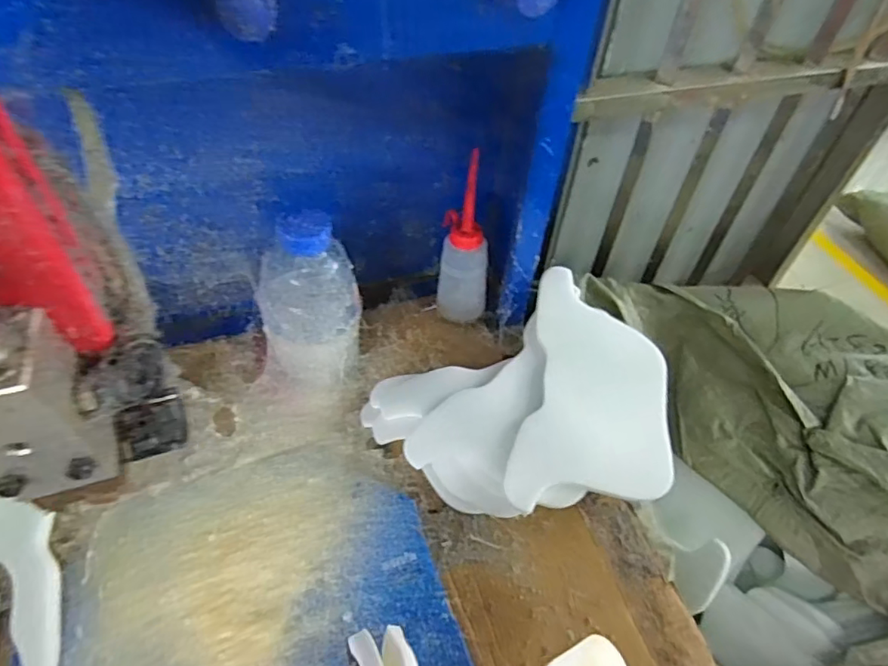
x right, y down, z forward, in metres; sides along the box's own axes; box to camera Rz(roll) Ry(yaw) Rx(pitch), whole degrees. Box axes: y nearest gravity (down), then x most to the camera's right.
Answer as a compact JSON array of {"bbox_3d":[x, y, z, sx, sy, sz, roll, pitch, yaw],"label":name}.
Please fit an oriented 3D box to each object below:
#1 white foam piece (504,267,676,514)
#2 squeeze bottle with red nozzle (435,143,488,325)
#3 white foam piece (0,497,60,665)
[{"bbox_3d":[0.140,0.053,0.505,0.134,0.035,0.237,13,51,6],"label":"white foam piece"},{"bbox_3d":[0.023,-0.084,0.558,0.054,0.171,0.044,8,50,2],"label":"squeeze bottle with red nozzle"},{"bbox_3d":[-0.301,0.177,0.409,0.046,0.026,0.141,-29,58,-25],"label":"white foam piece"}]

